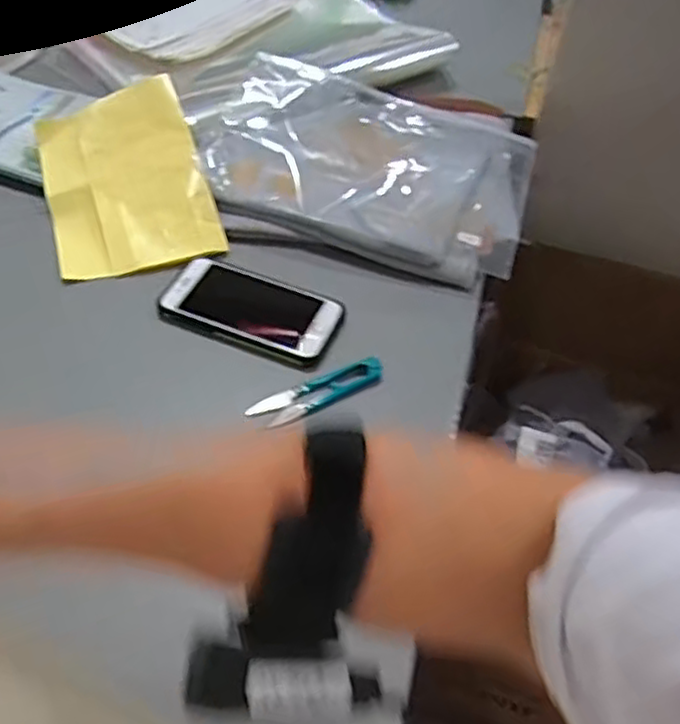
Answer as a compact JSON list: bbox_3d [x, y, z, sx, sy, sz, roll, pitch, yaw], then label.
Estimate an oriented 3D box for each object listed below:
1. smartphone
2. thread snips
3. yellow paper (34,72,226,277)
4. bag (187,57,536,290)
[{"bbox_3d":[-0.070,-0.042,0.586,0.138,0.014,0.072,20,51,12],"label":"smartphone"},{"bbox_3d":[-0.015,0.020,0.537,0.103,0.011,0.024,-22,55,-22],"label":"thread snips"},{"bbox_3d":[-0.191,-0.163,0.649,0.135,0.011,0.198,-19,67,-7],"label":"yellow paper"},{"bbox_3d":[0.014,-0.183,0.669,0.314,0.055,0.206,13,50,6],"label":"bag"}]

